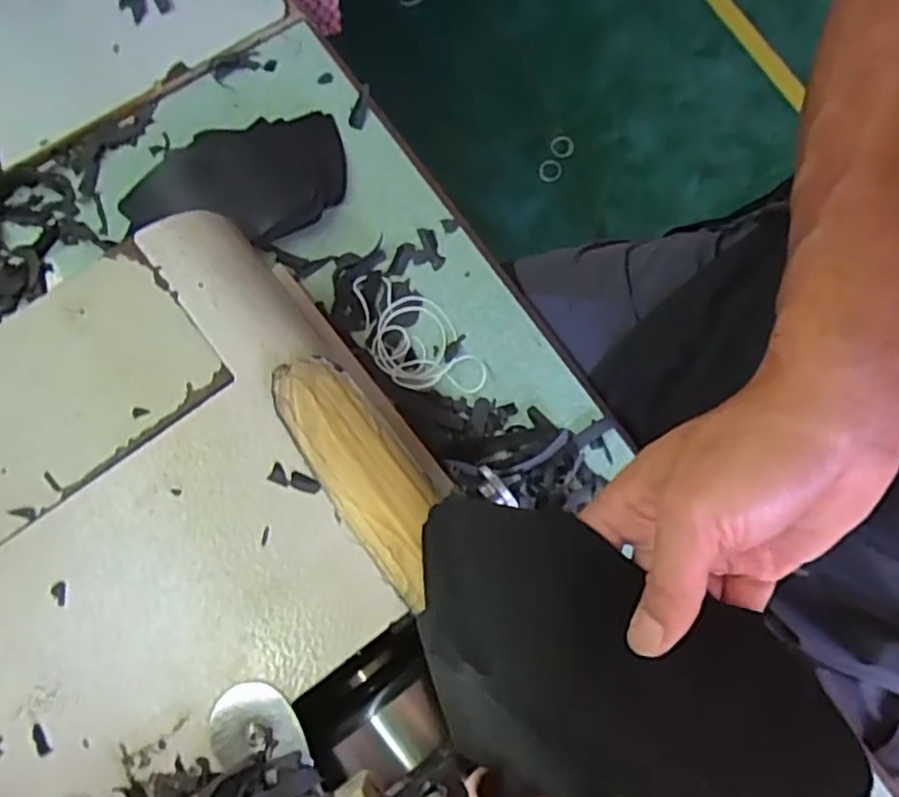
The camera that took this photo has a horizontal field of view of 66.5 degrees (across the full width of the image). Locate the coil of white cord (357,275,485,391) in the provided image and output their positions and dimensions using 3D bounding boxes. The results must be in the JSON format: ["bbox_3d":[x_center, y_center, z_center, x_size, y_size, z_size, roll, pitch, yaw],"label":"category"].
[{"bbox_3d":[-0.026,-0.043,0.474,0.059,0.006,0.112,-34,79,-8],"label":"coil of white cord"}]

